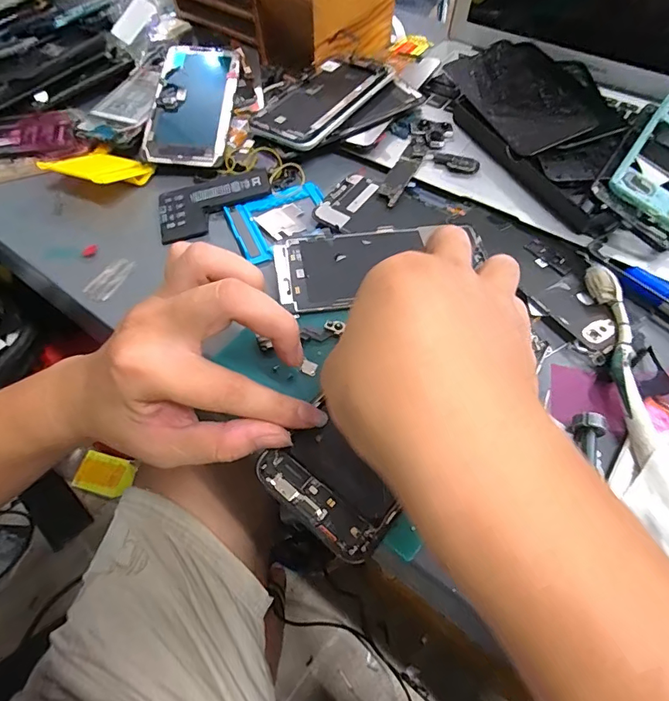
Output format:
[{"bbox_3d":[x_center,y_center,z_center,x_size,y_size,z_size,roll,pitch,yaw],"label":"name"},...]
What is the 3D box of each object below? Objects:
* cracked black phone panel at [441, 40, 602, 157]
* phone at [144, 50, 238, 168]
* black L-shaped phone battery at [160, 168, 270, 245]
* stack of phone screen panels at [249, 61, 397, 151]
[{"bbox_3d":[0.168,-0.232,0.401,0.079,0.008,0.147,-23,60,4],"label":"cracked black phone panel"},{"bbox_3d":[-0.133,-0.237,0.423,0.071,0.010,0.151,1,69,1],"label":"phone"},{"bbox_3d":[-0.101,-0.125,0.379,0.096,0.006,0.052,-18,70,-5],"label":"black L-shaped phone battery"},{"bbox_3d":[-0.014,-0.236,0.420,0.073,0.009,0.134,31,67,20],"label":"stack of phone screen panels"}]

